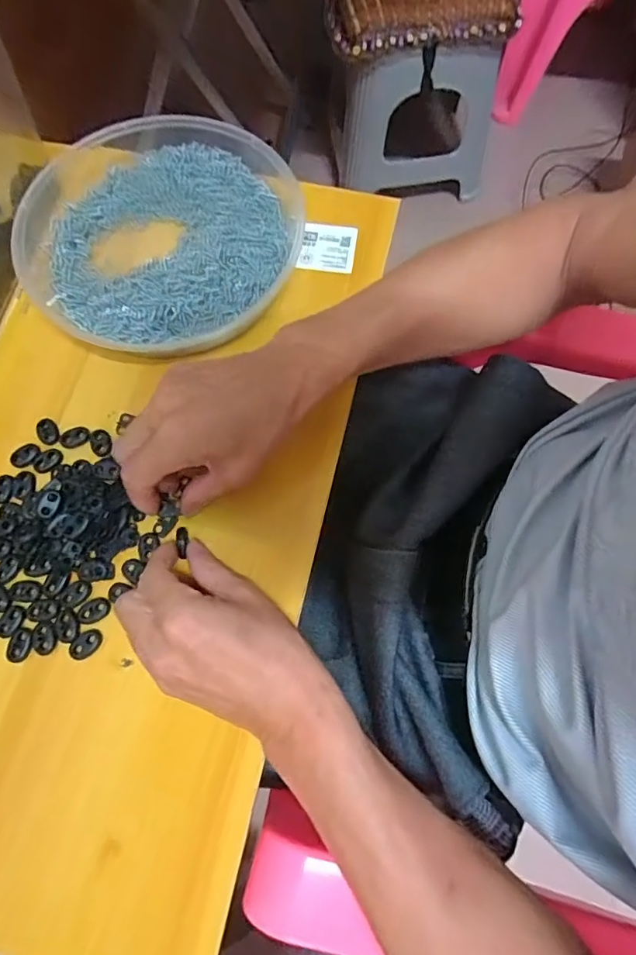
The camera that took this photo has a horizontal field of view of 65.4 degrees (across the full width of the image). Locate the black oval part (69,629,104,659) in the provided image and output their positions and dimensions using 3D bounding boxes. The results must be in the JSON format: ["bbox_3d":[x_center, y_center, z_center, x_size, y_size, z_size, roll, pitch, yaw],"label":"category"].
[{"bbox_3d":[-0.156,0.112,0.334,0.014,0.007,0.021,43,78,13],"label":"black oval part"}]

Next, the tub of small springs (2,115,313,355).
[{"bbox_3d":[-0.135,-0.208,0.414,0.215,0.045,0.223,0,72,1],"label":"tub of small springs"}]

